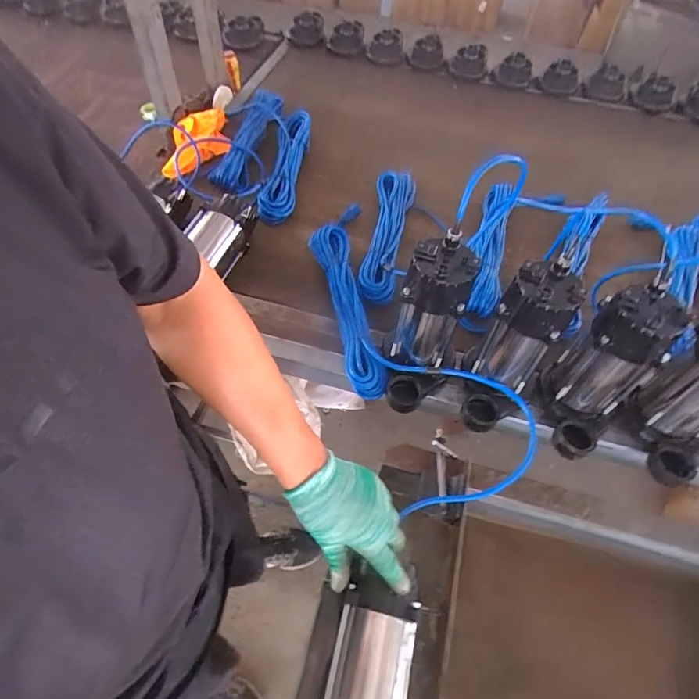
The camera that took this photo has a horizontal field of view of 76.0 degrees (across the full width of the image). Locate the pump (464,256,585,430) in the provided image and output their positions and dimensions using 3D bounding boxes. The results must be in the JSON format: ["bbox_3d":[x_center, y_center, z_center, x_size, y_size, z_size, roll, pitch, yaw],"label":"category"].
[{"bbox_3d":[0.240,0.008,0.637,0.102,0.227,0.151,11,56,3],"label":"pump"}]

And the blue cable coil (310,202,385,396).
[{"bbox_3d":[-0.011,-0.091,0.804,0.100,0.079,0.377,-3,56,-6],"label":"blue cable coil"}]

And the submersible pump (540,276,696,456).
[{"bbox_3d":[0.358,0.034,0.627,0.117,0.219,0.149,38,62,20],"label":"submersible pump"}]

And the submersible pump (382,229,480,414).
[{"bbox_3d":[0.115,-0.023,0.658,0.100,0.232,0.147,2,56,-3],"label":"submersible pump"}]

